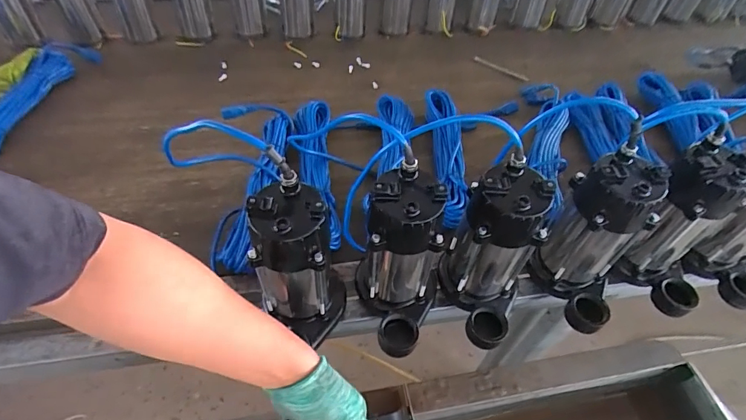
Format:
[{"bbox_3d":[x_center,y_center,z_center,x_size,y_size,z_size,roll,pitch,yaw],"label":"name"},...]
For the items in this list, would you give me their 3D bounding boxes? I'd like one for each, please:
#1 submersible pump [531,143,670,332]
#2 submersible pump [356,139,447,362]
[{"bbox_3d":[0.316,0.047,0.595,0.108,0.228,0.141,-36,60,-28],"label":"submersible pump"},{"bbox_3d":[0.033,0.069,0.555,0.116,0.230,0.142,17,51,10],"label":"submersible pump"}]

